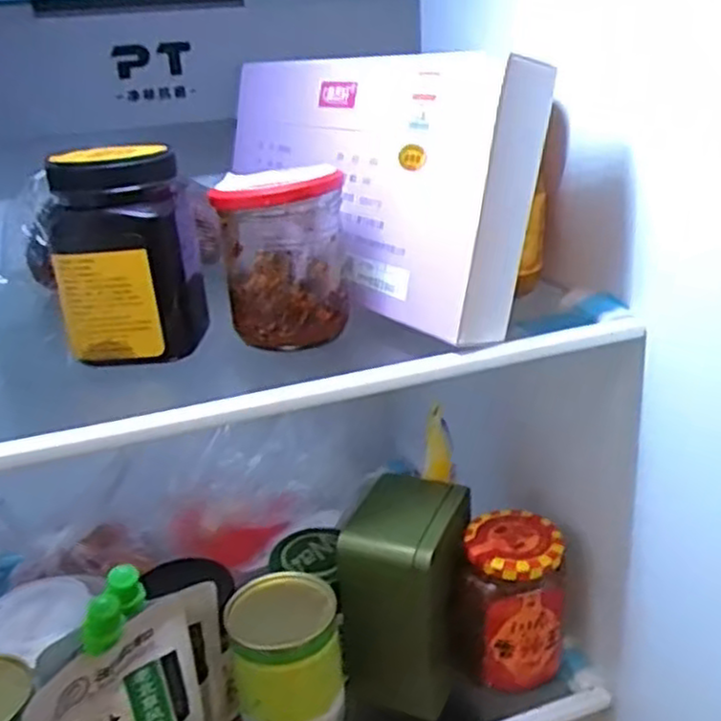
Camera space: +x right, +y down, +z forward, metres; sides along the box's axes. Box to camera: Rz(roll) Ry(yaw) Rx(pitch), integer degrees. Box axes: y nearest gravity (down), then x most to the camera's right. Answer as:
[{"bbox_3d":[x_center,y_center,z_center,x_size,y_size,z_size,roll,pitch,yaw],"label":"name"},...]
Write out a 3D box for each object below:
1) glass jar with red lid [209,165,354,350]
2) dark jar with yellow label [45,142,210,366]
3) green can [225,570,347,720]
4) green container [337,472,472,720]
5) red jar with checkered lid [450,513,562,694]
[{"bbox_3d":[-0.039,-0.054,0.405,0.062,0.088,0.059,-4,23,1],"label":"glass jar with red lid"},{"bbox_3d":[-0.121,-0.054,0.385,0.057,0.102,0.056,-3,23,2],"label":"dark jar with yellow label"},{"bbox_3d":[-0.042,0.198,0.461,0.061,0.120,0.059,-4,23,2],"label":"green can"},{"bbox_3d":[0.032,0.159,0.513,0.068,0.138,0.083,5,25,21],"label":"green container"},{"bbox_3d":[0.102,0.163,0.516,0.070,0.099,0.060,1,24,13],"label":"red jar with checkered lid"}]

